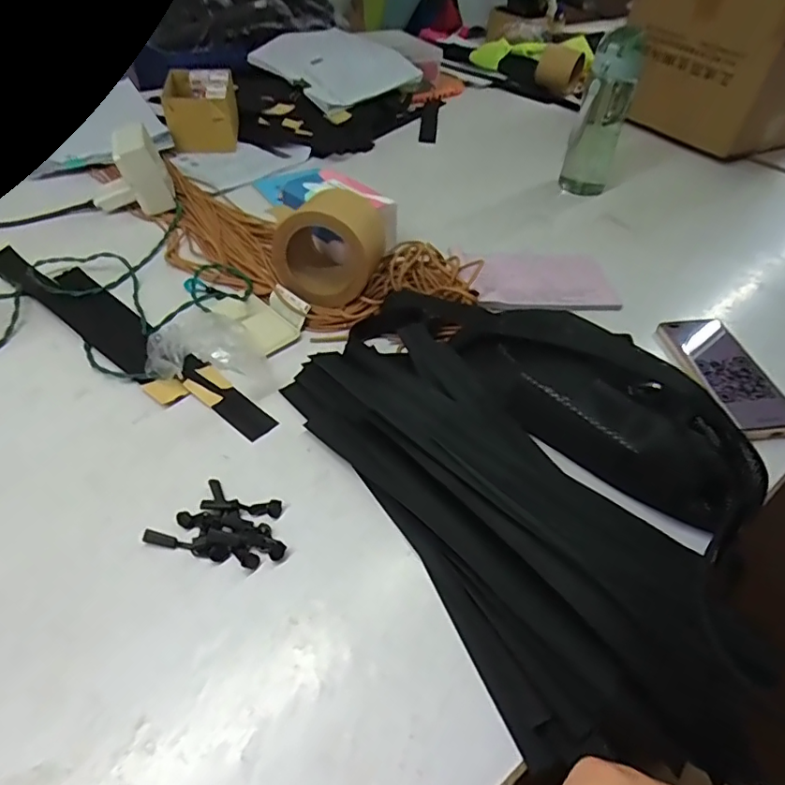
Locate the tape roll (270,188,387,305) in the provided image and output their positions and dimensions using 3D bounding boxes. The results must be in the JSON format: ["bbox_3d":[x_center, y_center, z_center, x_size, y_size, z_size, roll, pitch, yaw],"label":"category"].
[{"bbox_3d":[-0.068,-0.165,0.612,0.113,0.107,0.111,14,47,9],"label":"tape roll"}]

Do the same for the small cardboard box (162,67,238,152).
[{"bbox_3d":[-0.314,-0.463,0.898,0.112,0.094,0.135,-8,47,-12],"label":"small cardboard box"}]

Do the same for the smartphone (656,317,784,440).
[{"bbox_3d":[0.349,-0.020,0.565,0.077,0.015,0.166,-3,46,-8],"label":"smartphone"}]

